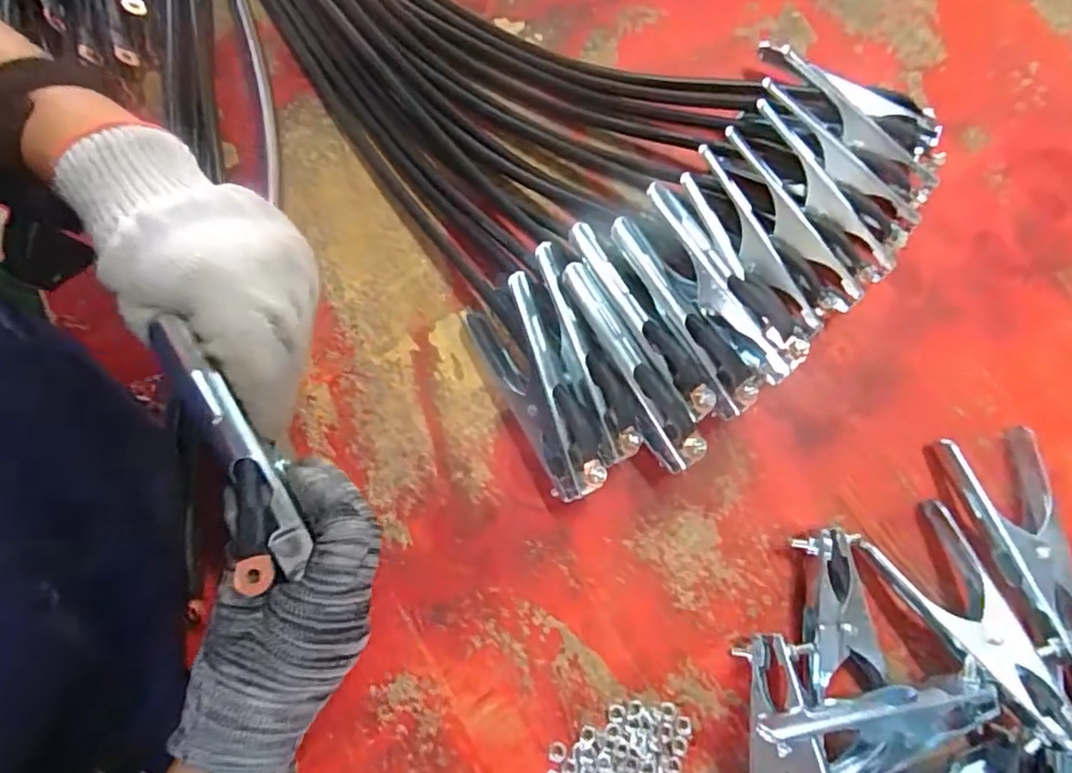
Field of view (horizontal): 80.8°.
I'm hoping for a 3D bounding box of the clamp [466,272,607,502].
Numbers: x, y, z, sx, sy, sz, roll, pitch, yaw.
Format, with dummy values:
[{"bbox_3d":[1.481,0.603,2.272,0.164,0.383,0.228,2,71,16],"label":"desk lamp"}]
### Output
[{"bbox_3d":[-0.002,0.002,0.390,0.046,0.048,0.140,-23,79,-5],"label":"clamp"}]

